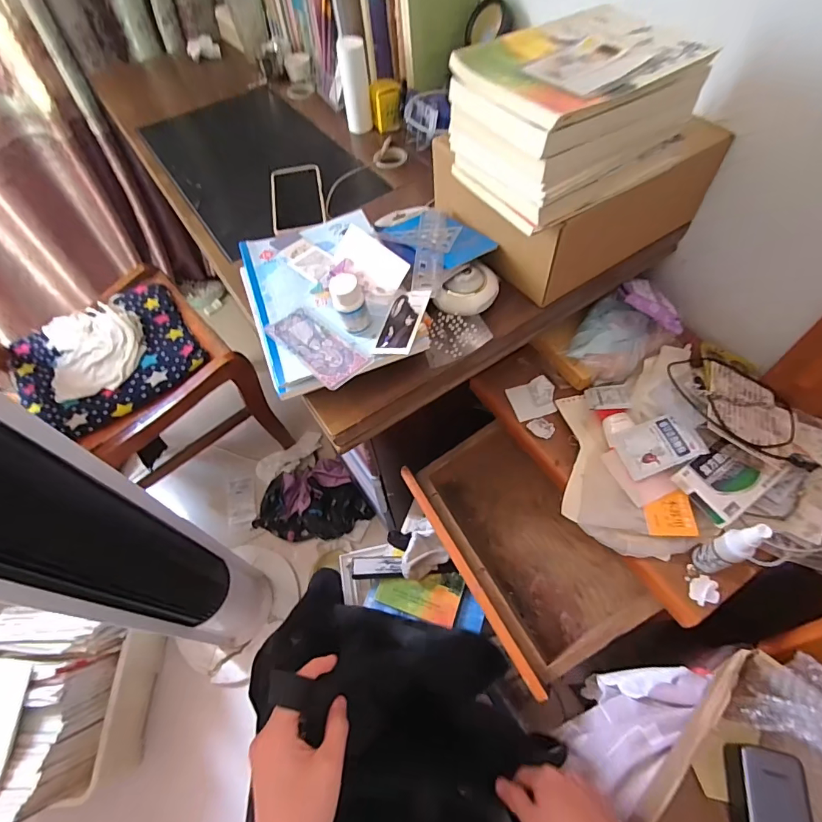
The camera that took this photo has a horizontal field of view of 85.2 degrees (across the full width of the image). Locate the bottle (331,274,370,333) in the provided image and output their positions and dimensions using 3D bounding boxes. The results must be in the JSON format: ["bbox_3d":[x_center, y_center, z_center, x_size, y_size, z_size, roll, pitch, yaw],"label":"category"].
[{"bbox_3d":[-0.066,-0.113,0.485,0.033,0.065,0.030,-13,58,-5],"label":"bottle"}]

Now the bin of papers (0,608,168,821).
[{"bbox_3d":[-0.697,0.582,0.865,0.233,0.303,0.309,0,58,4],"label":"bin of papers"}]

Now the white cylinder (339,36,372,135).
[{"bbox_3d":[-0.098,-0.577,0.797,0.047,0.132,0.039,-6,58,0],"label":"white cylinder"}]

